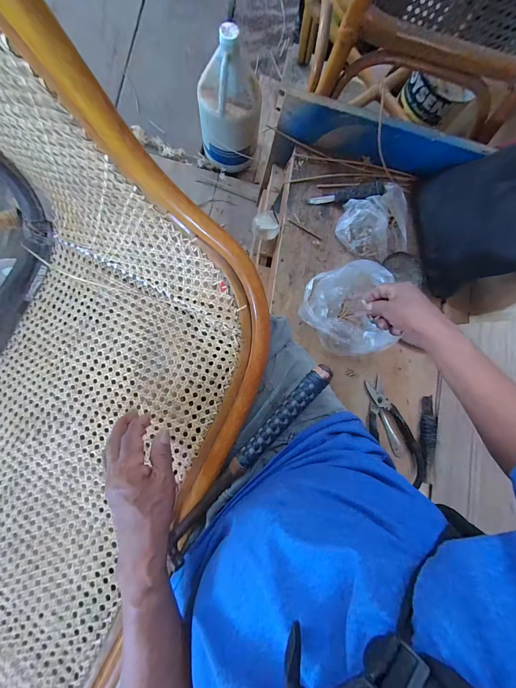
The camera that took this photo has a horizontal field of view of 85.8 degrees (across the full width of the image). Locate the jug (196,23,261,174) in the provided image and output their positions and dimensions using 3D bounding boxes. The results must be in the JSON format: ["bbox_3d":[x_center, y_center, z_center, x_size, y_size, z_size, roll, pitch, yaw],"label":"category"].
[{"bbox_3d":[-0.066,-0.567,0.698,0.137,0.302,0.132,0,87,-8],"label":"jug"}]

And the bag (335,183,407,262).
[{"bbox_3d":[0.219,-0.229,0.524,0.123,0.040,0.127,0,87,-8],"label":"bag"}]

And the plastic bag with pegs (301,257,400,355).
[{"bbox_3d":[0.160,-0.060,0.500,0.158,0.067,0.157,-4,88,-8],"label":"plastic bag with pegs"}]

